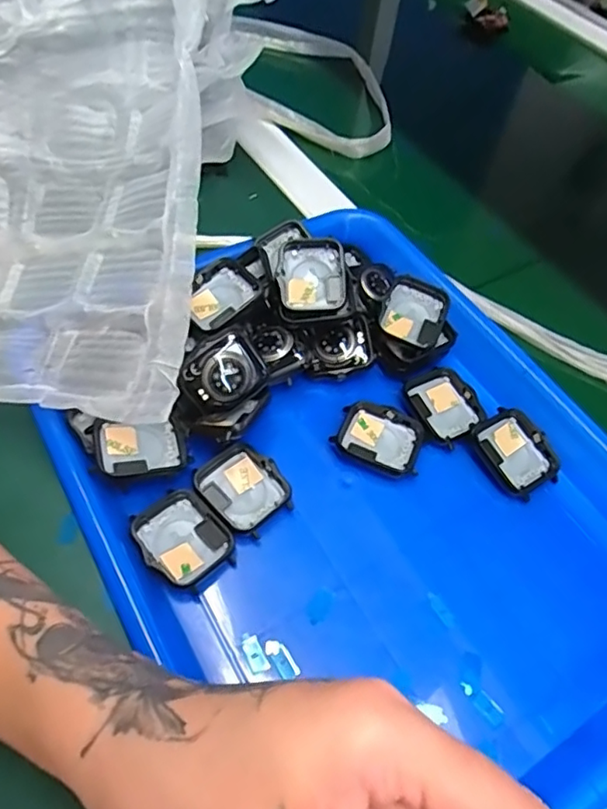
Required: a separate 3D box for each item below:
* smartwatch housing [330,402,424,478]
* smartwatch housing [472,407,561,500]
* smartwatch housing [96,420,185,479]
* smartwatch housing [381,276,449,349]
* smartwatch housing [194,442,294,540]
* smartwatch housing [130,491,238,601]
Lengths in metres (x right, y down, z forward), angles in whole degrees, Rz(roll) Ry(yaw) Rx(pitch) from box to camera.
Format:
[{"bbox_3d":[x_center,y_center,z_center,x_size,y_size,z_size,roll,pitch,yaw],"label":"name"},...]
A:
[{"bbox_3d":[0.041,0.018,0.322,0.046,0.007,0.035,19,58,8],"label":"smartwatch housing"},{"bbox_3d":[0.116,0.026,0.321,0.036,0.011,0.045,-25,63,-19],"label":"smartwatch housing"},{"bbox_3d":[-0.082,0.021,0.293,0.039,0.010,0.031,-7,59,-9],"label":"smartwatch housing"},{"bbox_3d":[0.066,-0.054,0.353,0.035,0.007,0.040,23,77,4],"label":"smartwatch housing"},{"bbox_3d":[-0.030,0.043,0.301,0.037,0.009,0.044,-36,67,-24],"label":"smartwatch housing"},{"bbox_3d":[-0.057,0.067,0.285,0.037,0.013,0.047,-38,68,-24],"label":"smartwatch housing"}]

